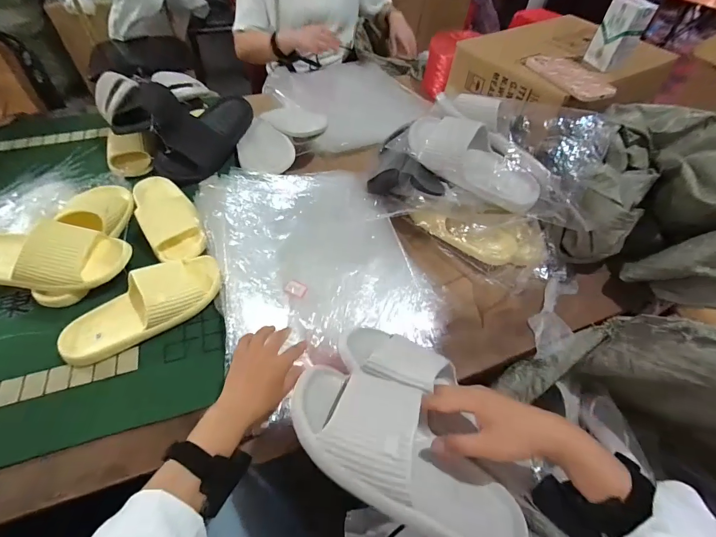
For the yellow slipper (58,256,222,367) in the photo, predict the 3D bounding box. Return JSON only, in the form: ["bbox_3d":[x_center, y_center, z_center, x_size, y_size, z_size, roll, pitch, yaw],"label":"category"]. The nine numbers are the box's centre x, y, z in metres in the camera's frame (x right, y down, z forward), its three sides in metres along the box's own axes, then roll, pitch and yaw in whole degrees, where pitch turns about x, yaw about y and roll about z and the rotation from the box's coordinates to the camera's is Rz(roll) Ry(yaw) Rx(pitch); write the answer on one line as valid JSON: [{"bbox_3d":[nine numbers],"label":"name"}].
[{"bbox_3d":[-0.339,0.058,0.548,0.243,0.070,0.099,-26,58,-23],"label":"yellow slipper"}]

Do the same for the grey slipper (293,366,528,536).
[{"bbox_3d":[0.051,0.186,0.343,0.252,0.061,0.107,35,56,4],"label":"grey slipper"}]

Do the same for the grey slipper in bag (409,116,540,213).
[{"bbox_3d":[0.207,-0.191,0.620,0.254,0.074,0.096,34,56,3],"label":"grey slipper in bag"}]

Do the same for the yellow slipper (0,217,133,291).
[{"bbox_3d":[-0.526,-0.020,0.566,0.259,0.087,0.105,1,52,-4],"label":"yellow slipper"}]

